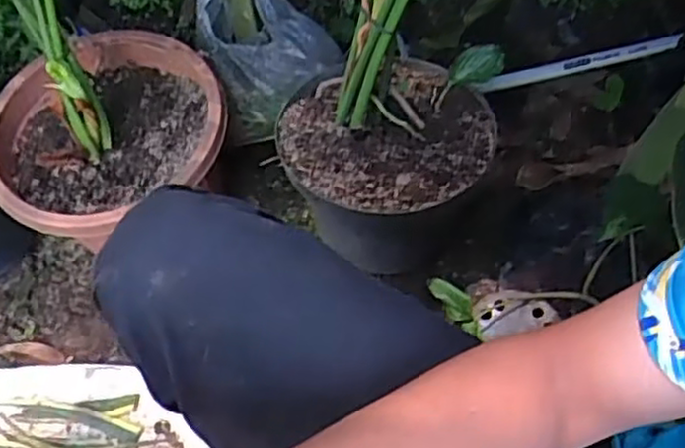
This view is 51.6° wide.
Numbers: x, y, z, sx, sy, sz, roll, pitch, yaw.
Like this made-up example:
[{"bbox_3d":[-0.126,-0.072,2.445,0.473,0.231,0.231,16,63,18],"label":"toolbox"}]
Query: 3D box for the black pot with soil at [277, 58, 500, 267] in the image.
[{"bbox_3d":[0.065,-0.075,0.967,0.273,0.161,0.247,-10,52,0],"label":"black pot with soil"}]

